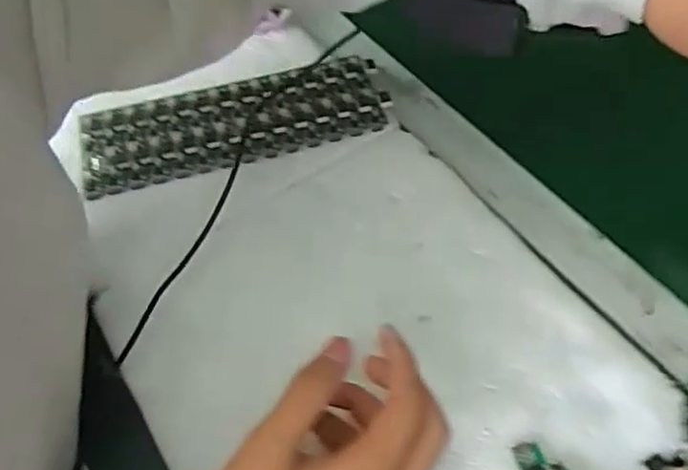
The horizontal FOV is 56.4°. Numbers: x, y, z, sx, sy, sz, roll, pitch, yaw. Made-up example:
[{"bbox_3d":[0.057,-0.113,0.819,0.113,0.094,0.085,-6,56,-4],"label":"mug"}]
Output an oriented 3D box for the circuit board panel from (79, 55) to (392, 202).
[{"bbox_3d":[-0.081,-0.082,0.477,0.218,0.019,0.073,-14,56,-6],"label":"circuit board panel"}]

